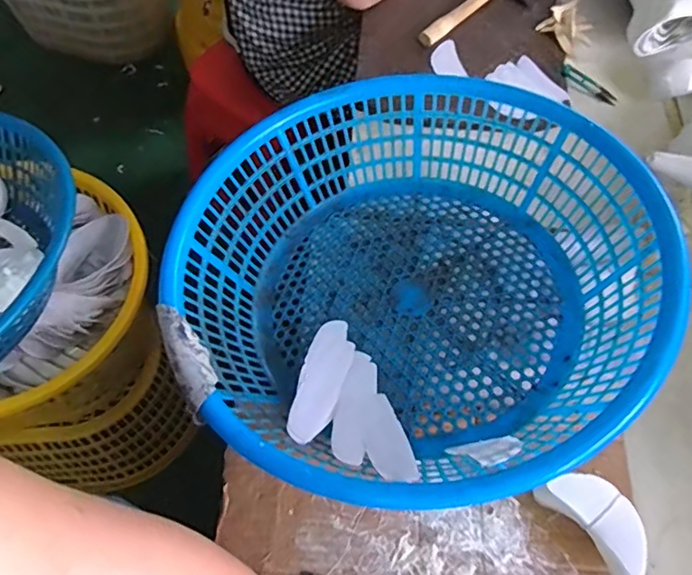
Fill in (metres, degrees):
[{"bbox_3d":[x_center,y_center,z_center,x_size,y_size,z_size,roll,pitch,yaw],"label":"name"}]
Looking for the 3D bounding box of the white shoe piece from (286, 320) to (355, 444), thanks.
[{"bbox_3d":[-0.026,0.100,0.611,0.050,0.008,0.176,15,40,4],"label":"white shoe piece"}]

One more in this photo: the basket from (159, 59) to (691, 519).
[{"bbox_3d":[0.067,-0.022,0.626,0.511,0.190,0.507,2,62,-3],"label":"basket"}]

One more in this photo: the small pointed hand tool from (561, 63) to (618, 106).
[{"bbox_3d":[0.398,-0.330,0.908,0.100,0.015,0.027,40,67,16],"label":"small pointed hand tool"}]

